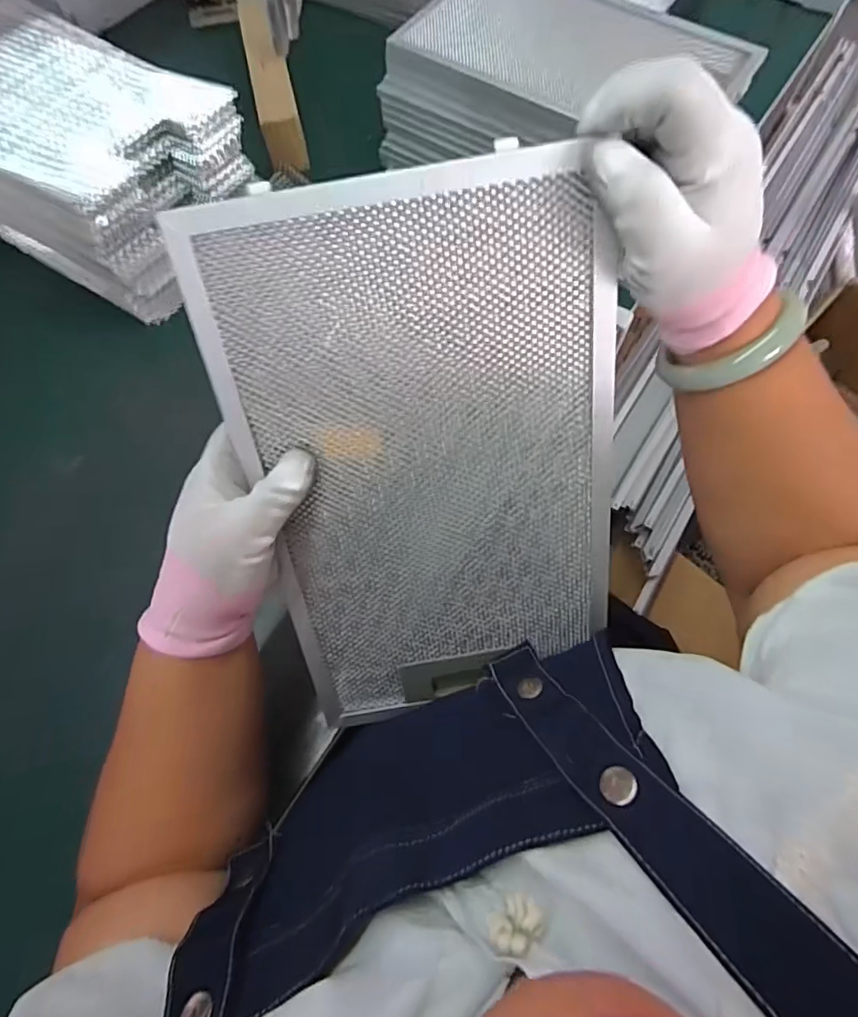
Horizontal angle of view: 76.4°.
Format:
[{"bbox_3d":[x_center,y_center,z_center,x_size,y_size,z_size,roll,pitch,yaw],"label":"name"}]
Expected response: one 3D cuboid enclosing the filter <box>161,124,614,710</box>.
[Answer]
[{"bbox_3d":[0.003,-0.008,0.316,0.199,0.315,0.007,-8,28,3],"label":"filter"}]

